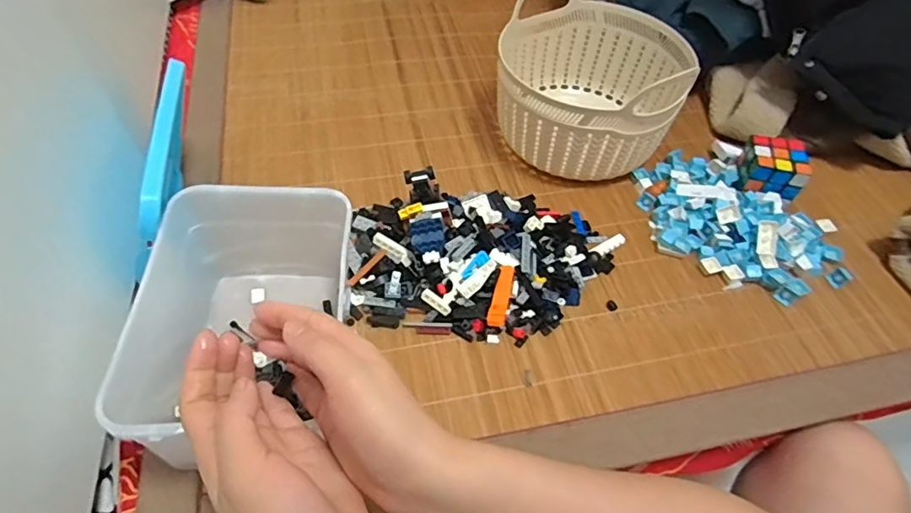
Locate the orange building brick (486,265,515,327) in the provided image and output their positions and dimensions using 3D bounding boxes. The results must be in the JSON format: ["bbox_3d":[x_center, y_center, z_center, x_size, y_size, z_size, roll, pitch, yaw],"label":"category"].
[{"bbox_3d":[0.045,0.038,0.514,0.016,0.007,0.072,13,54,6],"label":"orange building brick"}]

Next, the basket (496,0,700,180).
[{"bbox_3d":[0.159,-0.206,0.649,0.218,0.140,0.227,21,55,12],"label":"basket"}]

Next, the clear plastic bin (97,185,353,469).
[{"bbox_3d":[-0.167,0.059,0.436,0.145,0.120,0.208,0,54,-3],"label":"clear plastic bin"}]

